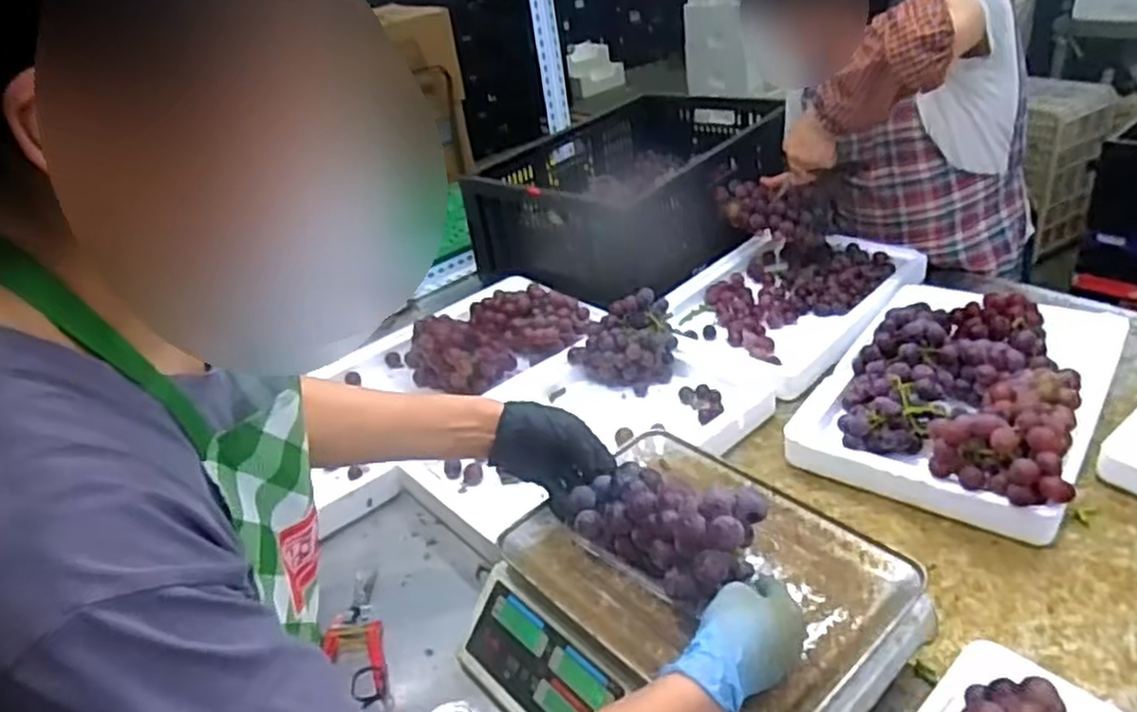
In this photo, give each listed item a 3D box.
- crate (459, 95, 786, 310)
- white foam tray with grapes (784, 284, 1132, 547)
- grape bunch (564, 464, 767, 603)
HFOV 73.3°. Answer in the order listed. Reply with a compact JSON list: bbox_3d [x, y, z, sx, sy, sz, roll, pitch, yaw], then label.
[{"bbox_3d":[0.129,-0.337,1.569,0.446,0.219,0.606,12,38,32],"label":"crate"},{"bbox_3d":[0.510,0.023,0.989,0.300,0.116,0.446,17,40,36],"label":"white foam tray with grapes"},{"bbox_3d":[0.093,0.160,0.679,0.092,0.090,0.189,-28,17,-33],"label":"grape bunch"}]

